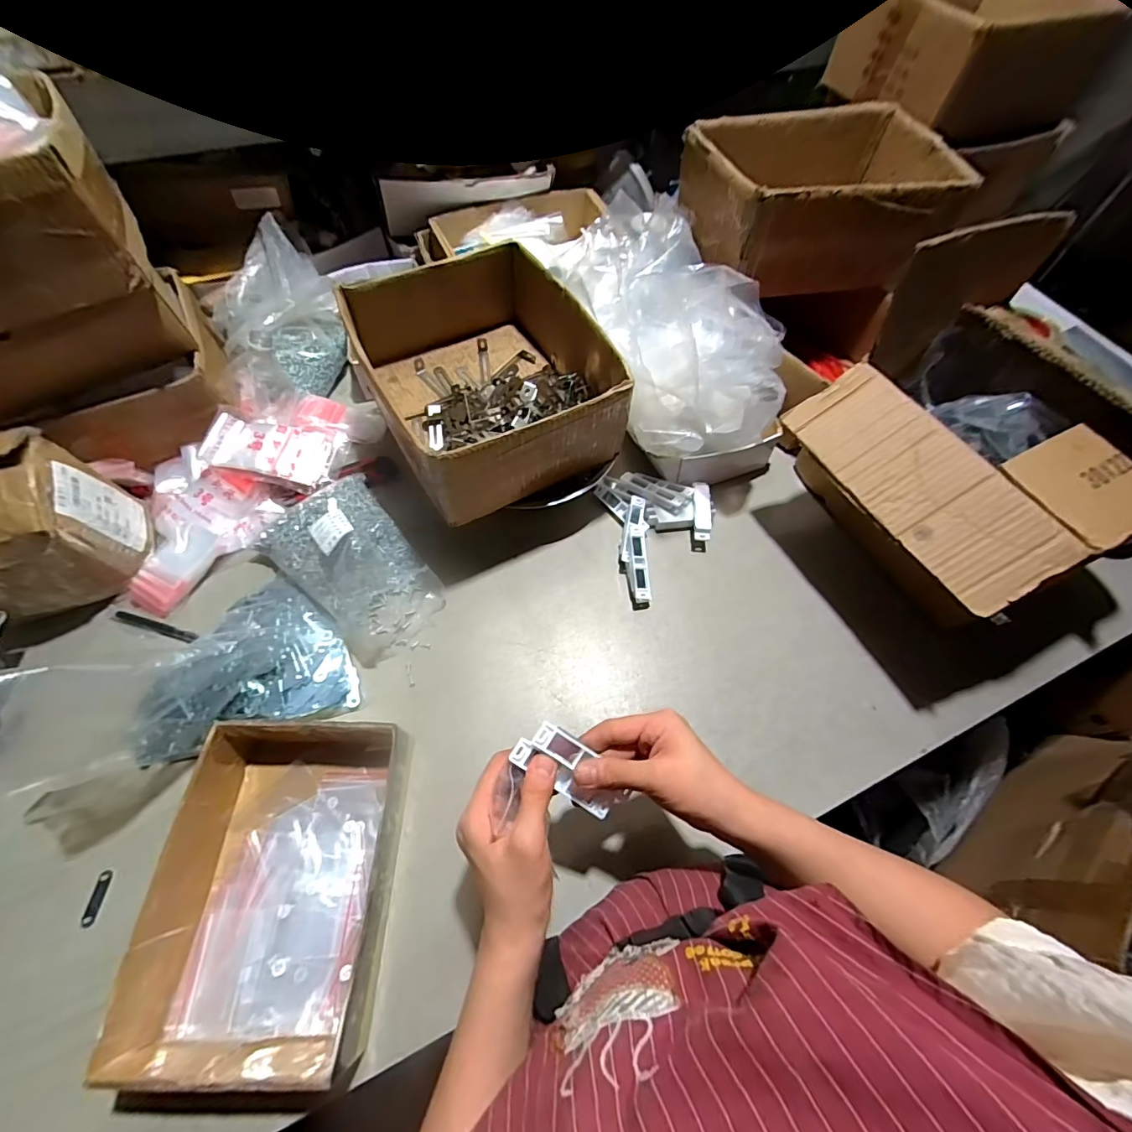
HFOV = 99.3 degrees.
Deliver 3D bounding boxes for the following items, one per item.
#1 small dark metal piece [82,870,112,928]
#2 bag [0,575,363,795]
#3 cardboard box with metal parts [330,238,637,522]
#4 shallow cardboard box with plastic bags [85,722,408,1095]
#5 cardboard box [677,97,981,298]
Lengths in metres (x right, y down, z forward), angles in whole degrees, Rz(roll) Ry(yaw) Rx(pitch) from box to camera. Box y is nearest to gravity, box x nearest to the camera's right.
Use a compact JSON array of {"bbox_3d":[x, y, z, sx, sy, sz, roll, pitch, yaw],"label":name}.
[{"bbox_3d":[-0.435,0.309,0.447,0.011,0.004,0.042,-2,61,-3],"label":"small dark metal piece"},{"bbox_3d":[-0.409,0.125,0.516,0.324,0.039,0.186,-22,64,-13],"label":"bag"},{"bbox_3d":[-0.095,-0.236,0.599,0.246,0.117,0.305,-27,66,-16],"label":"cardboard box with metal parts"},{"bbox_3d":[-0.251,0.277,0.429,0.181,0.070,0.250,0,61,-2],"label":"shallow cardboard box with plastic bags"},{"bbox_3d":[0.347,-0.508,0.675,0.311,0.117,0.228,-13,63,-9],"label":"cardboard box"}]

